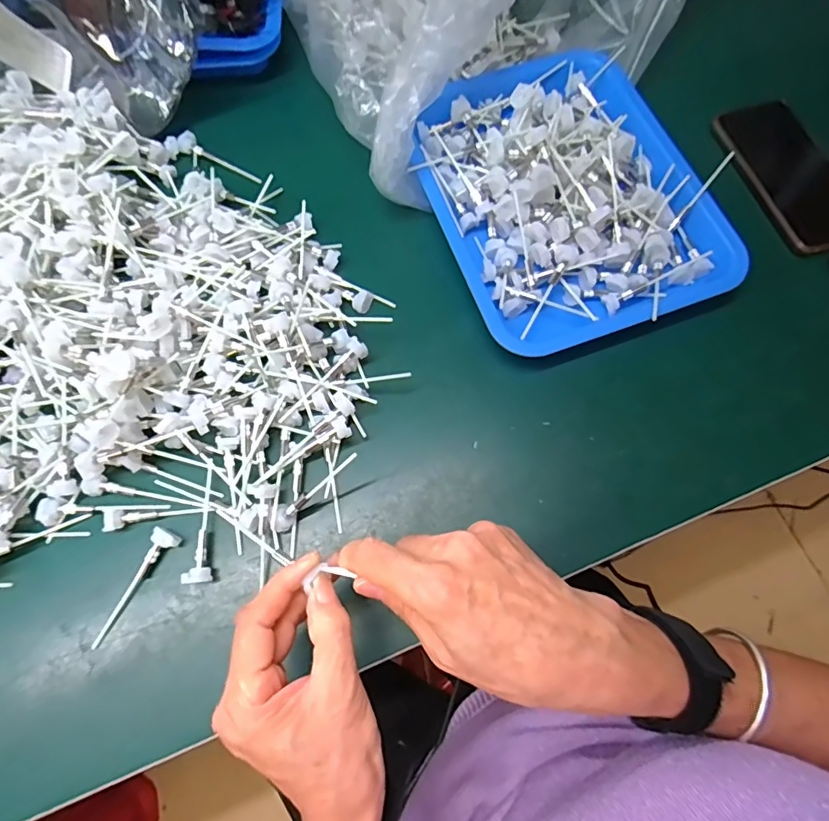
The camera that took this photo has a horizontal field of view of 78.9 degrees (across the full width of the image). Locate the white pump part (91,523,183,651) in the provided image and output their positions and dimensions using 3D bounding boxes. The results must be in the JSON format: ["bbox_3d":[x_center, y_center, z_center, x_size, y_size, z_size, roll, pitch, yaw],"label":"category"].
[{"bbox_3d":[-0.195,0.121,0.346,0.017,0.013,0.086,32,73,10],"label":"white pump part"}]

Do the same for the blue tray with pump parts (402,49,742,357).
[{"bbox_3d":[0.123,-0.198,0.428,0.222,0.050,0.290,-18,72,-7],"label":"blue tray with pump parts"}]

